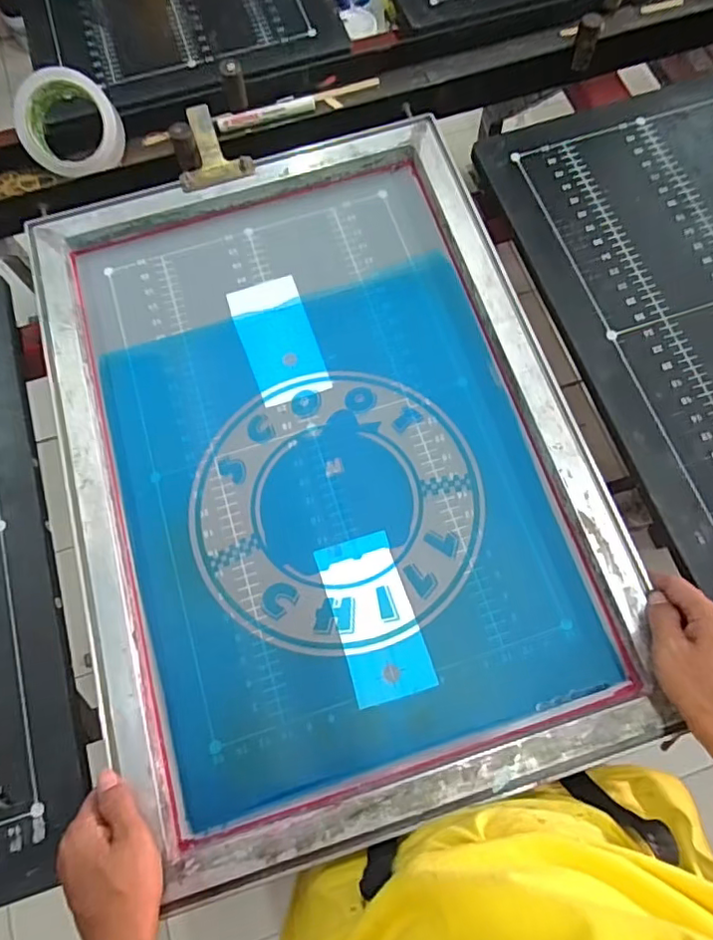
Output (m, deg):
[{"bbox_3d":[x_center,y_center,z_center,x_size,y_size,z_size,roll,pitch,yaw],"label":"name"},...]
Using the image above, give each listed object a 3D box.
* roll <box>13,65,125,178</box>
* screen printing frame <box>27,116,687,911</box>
[{"bbox_3d":[-0.310,-0.373,0.619,0.101,0.100,0.047,-16,28,-6],"label":"roll"},{"bbox_3d":[-0.034,-0.028,0.548,0.461,0.036,0.652,-16,71,-4],"label":"screen printing frame"}]

